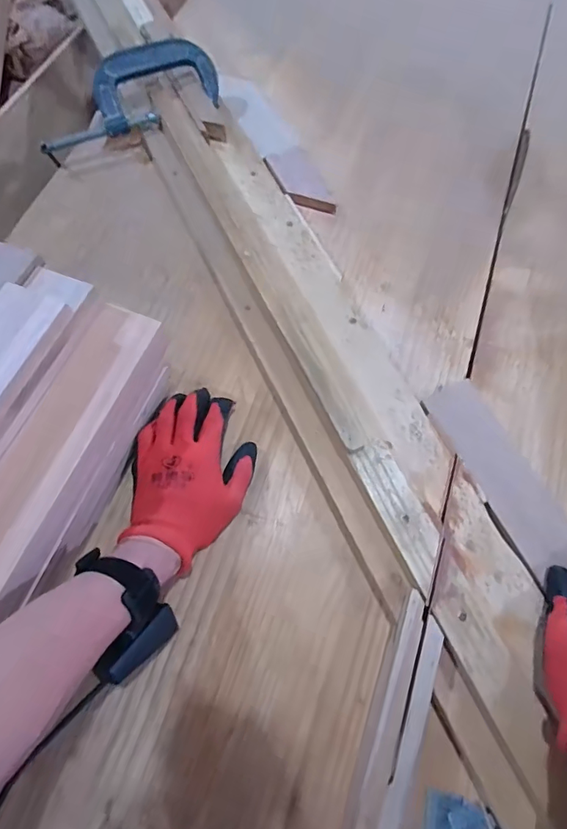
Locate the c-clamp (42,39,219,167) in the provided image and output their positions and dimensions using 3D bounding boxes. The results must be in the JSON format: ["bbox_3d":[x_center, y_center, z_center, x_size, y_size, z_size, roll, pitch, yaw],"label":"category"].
[{"bbox_3d":[-0.223,-0.449,0.644,0.259,0.048,0.112,-19,99,-9],"label":"c-clamp"}]

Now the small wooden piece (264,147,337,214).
[{"bbox_3d":[0.026,-0.320,0.629,0.065,0.017,0.124,-25,68,-8],"label":"small wooden piece"}]

